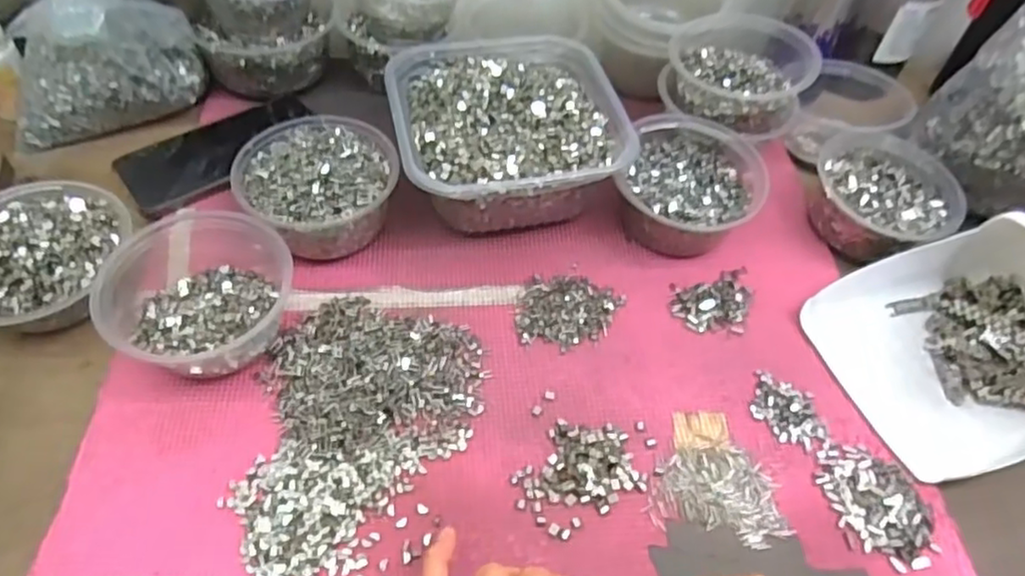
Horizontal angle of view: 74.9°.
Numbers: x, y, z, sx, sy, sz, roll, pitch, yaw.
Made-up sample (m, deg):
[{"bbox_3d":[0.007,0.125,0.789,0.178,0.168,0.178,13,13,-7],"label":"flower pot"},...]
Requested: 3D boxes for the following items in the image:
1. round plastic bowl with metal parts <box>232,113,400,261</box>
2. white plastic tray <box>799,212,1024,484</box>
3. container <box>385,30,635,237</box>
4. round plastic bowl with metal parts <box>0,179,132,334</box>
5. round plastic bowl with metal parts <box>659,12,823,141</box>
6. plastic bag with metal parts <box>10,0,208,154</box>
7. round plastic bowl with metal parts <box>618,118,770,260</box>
[{"bbox_3d":[-0.144,-0.076,0.506,0.110,0.060,0.113,2,52,-3],"label":"round plastic bowl with metal parts"},{"bbox_3d":[0.318,0.027,0.447,0.179,0.080,0.151,-14,54,-15],"label":"white plastic tray"},{"bbox_3d":[-0.010,-0.133,0.548,0.168,0.071,0.191,-9,53,-11],"label":"container"},{"bbox_3d":[-0.326,-0.021,0.453,0.114,0.062,0.106,2,52,-3],"label":"round plastic bowl with metal parts"},{"bbox_3d":[0.186,-0.176,0.556,0.115,0.058,0.105,2,54,-2],"label":"round plastic bowl with metal parts"},{"bbox_3d":[-0.343,-0.188,0.553,0.149,0.110,0.071,-6,52,-9],"label":"plastic bag with metal parts"},{"bbox_3d":[0.138,-0.079,0.527,0.101,0.058,0.115,17,52,9],"label":"round plastic bowl with metal parts"}]

